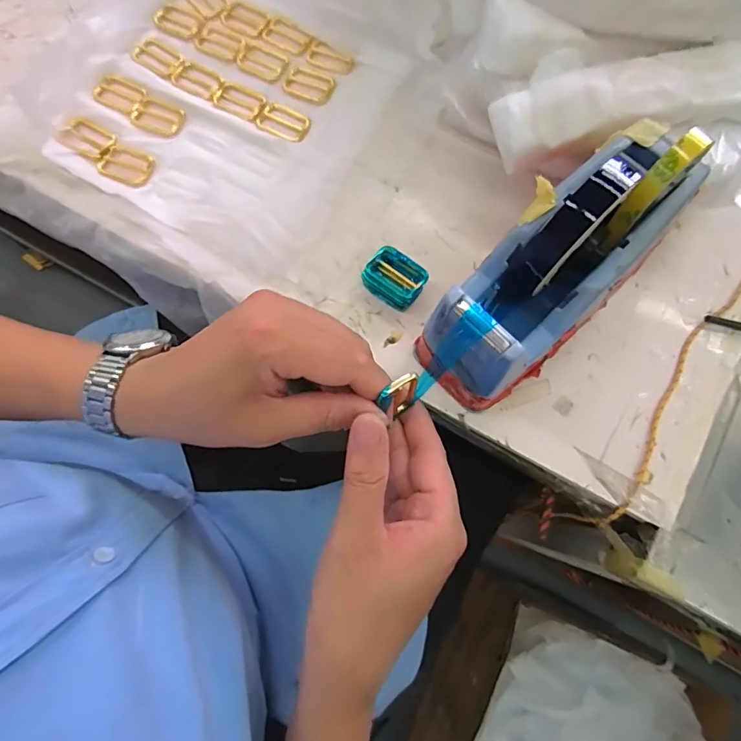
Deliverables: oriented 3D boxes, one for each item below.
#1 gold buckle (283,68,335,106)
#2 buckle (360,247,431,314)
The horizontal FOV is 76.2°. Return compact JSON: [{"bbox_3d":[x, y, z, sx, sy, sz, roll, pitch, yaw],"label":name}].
[{"bbox_3d":[-0.054,-0.261,0.432,0.046,0.006,0.031,26,78,8],"label":"gold buckle"},{"bbox_3d":[0.019,-0.070,0.365,0.046,0.018,0.033,36,79,10],"label":"buckle"}]

